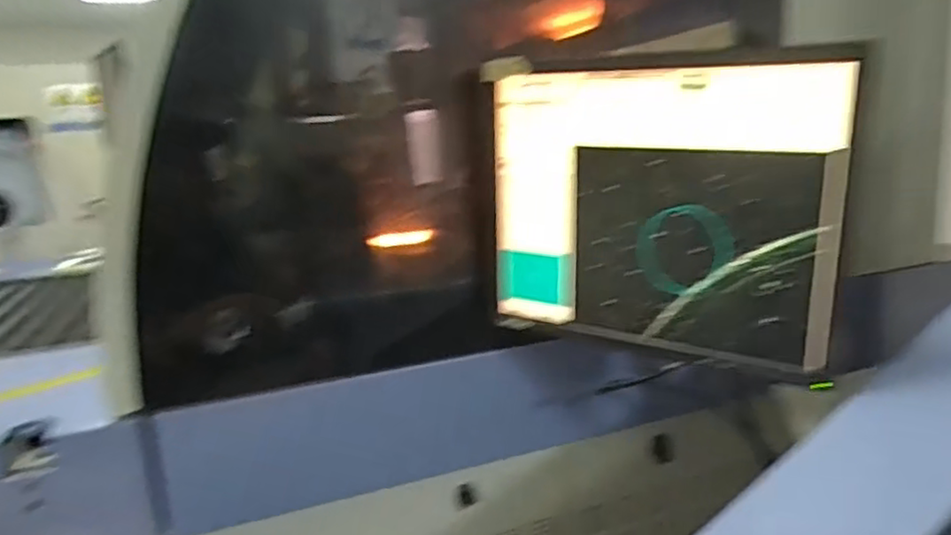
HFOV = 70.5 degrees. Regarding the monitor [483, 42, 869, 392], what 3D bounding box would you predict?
[{"bbox_3d":[0.174,-0.060,0.684,0.366,0.292,0.037,4,14,32],"label":"monitor"}]

